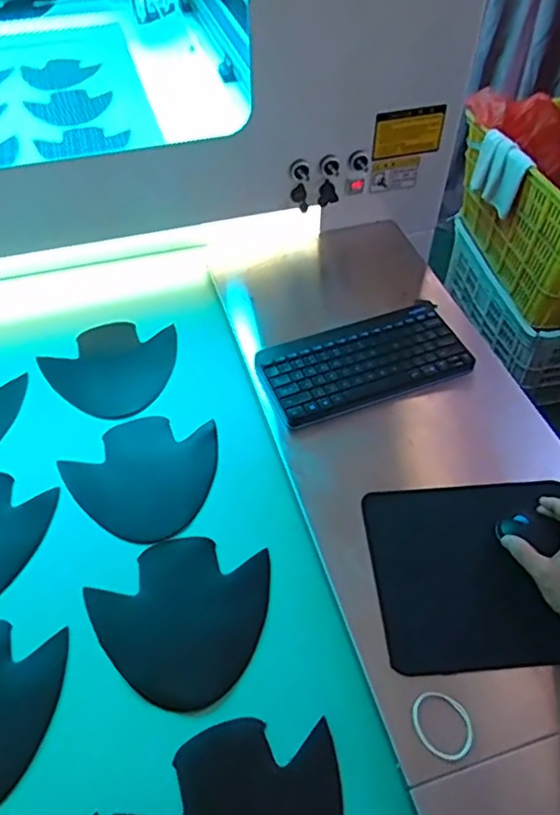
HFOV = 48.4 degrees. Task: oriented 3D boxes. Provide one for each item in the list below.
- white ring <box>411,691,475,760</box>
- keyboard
[{"bbox_3d":[0.152,0.294,0.580,0.051,0.005,0.060,-34,59,-23],"label":"white ring"},{"bbox_3d":[0.116,-0.069,0.881,0.290,0.018,0.157,-20,54,-16],"label":"keyboard"}]

